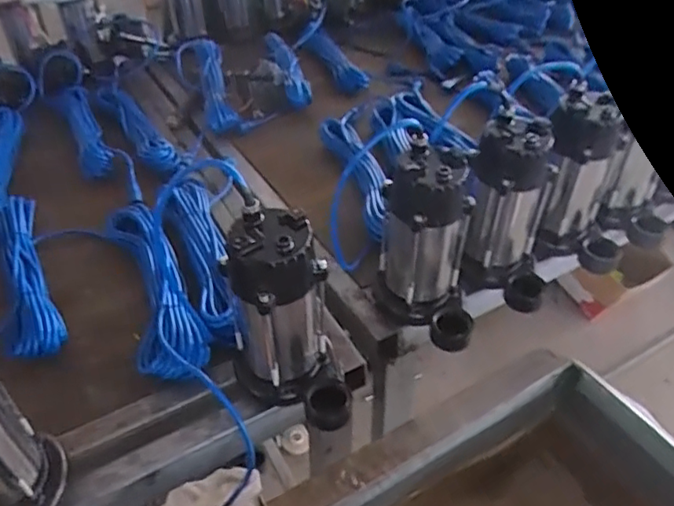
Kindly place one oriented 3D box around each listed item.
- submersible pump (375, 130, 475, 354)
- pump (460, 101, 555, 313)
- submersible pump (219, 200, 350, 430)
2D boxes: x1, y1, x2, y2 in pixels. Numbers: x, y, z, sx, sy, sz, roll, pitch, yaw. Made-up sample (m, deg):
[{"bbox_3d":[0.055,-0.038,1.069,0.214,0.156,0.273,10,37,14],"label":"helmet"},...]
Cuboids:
[{"bbox_3d":[0.126,-0.011,0.726,0.160,0.230,0.102,29,49,31],"label":"submersible pump"},{"bbox_3d":[0.238,-0.050,0.774,0.128,0.231,0.118,13,43,17],"label":"pump"},{"bbox_3d":[-0.057,0.082,0.635,0.120,0.241,0.135,-10,41,-10],"label":"submersible pump"}]

